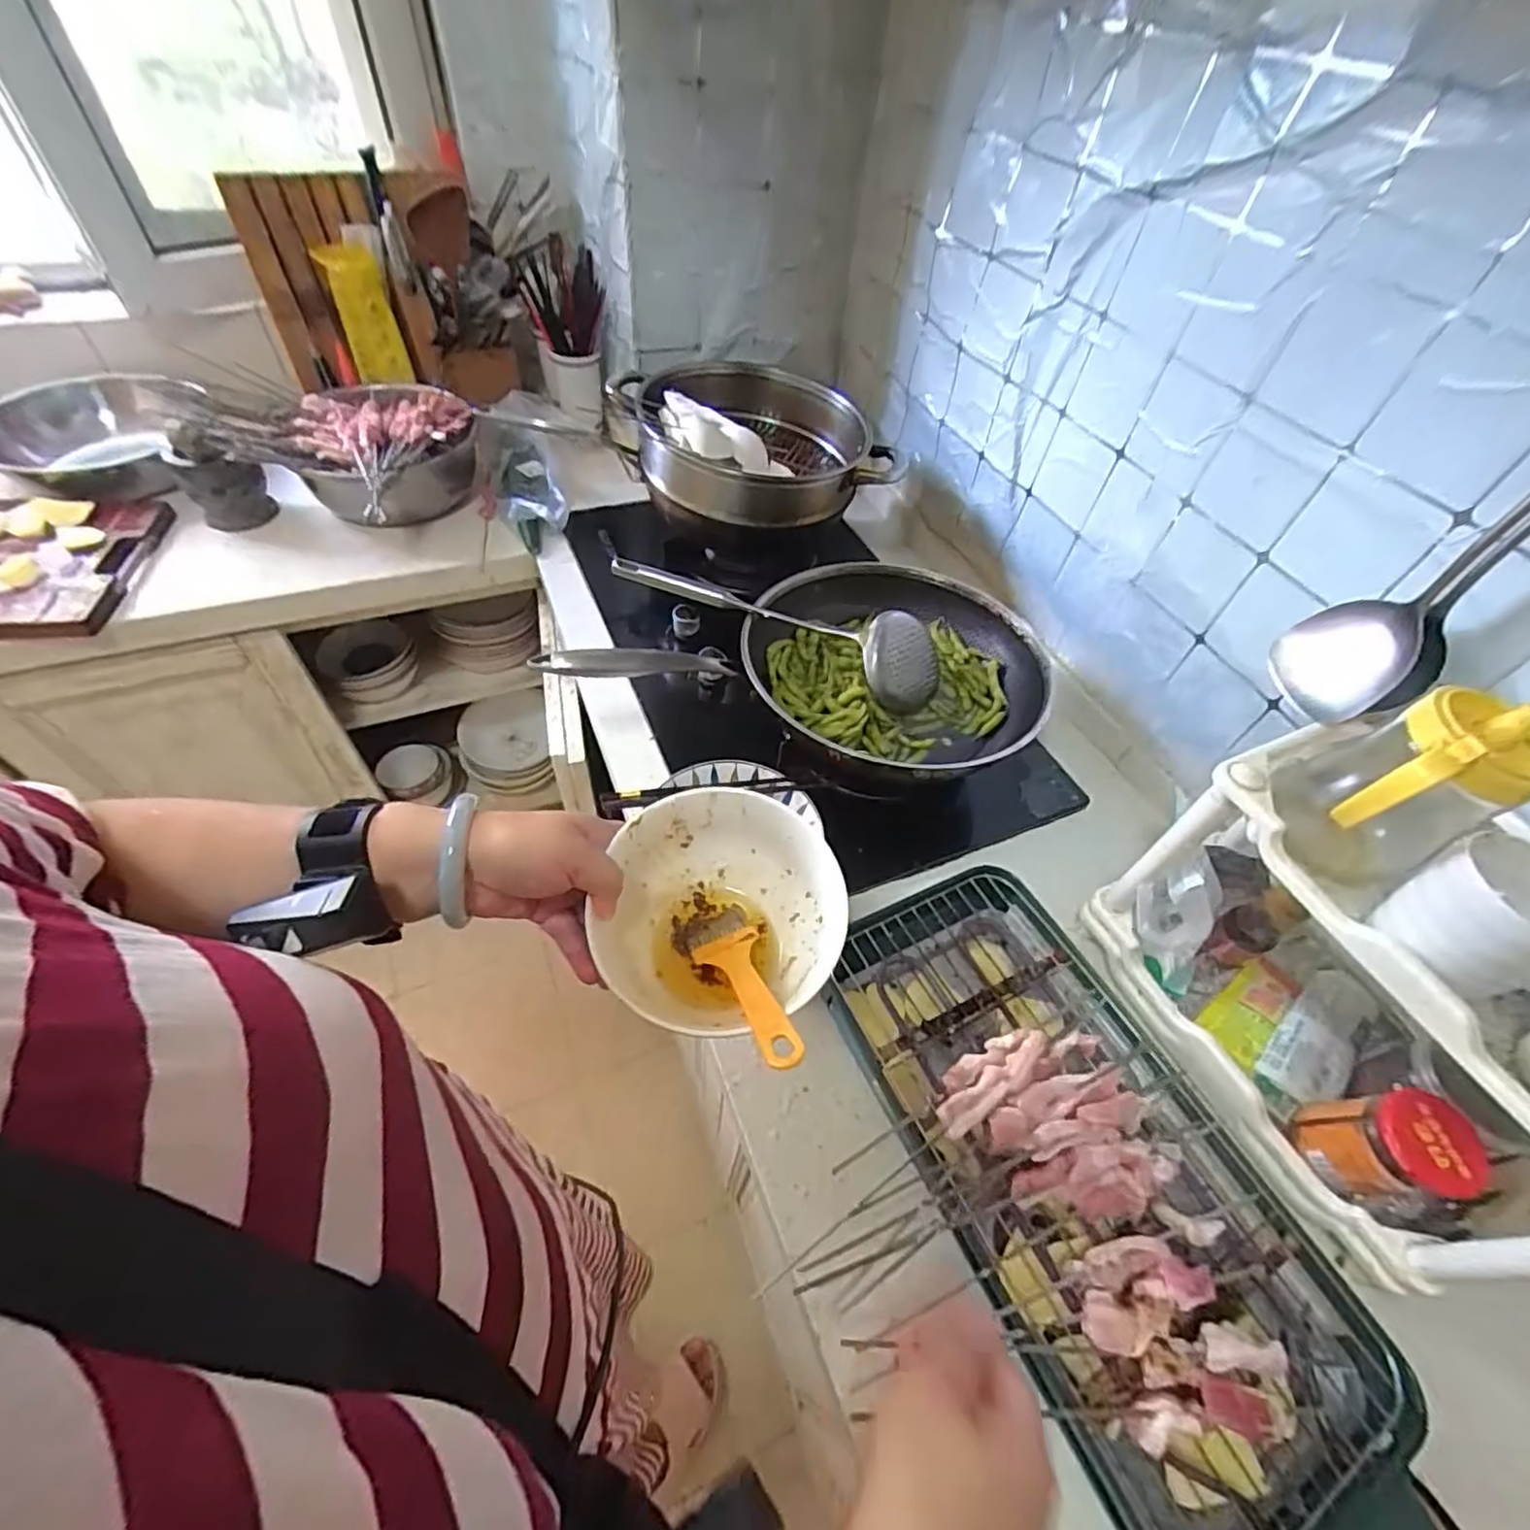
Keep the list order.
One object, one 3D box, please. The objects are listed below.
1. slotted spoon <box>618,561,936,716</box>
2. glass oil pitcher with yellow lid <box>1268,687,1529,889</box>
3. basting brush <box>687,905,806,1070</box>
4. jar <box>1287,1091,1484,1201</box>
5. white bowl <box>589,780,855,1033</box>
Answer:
[{"bbox_3d":[0.023,-0.168,0.769,0.373,0.094,0.104,18,51,8],"label":"slotted spoon"},{"bbox_3d":[0.426,0.022,0.452,0.085,0.144,0.095,26,53,15],"label":"glass oil pitcher with yellow lid"},{"bbox_3d":[-0.013,0.127,0.395,0.042,0.010,0.150,-12,19,-16],"label":"basting brush"},{"bbox_3d":[0.465,0.285,0.497,0.065,0.087,0.069,3,50,-4],"label":"jar"},{"bbox_3d":[-0.025,0.094,0.430,0.144,0.073,0.133,3,50,-4],"label":"white bowl"}]

